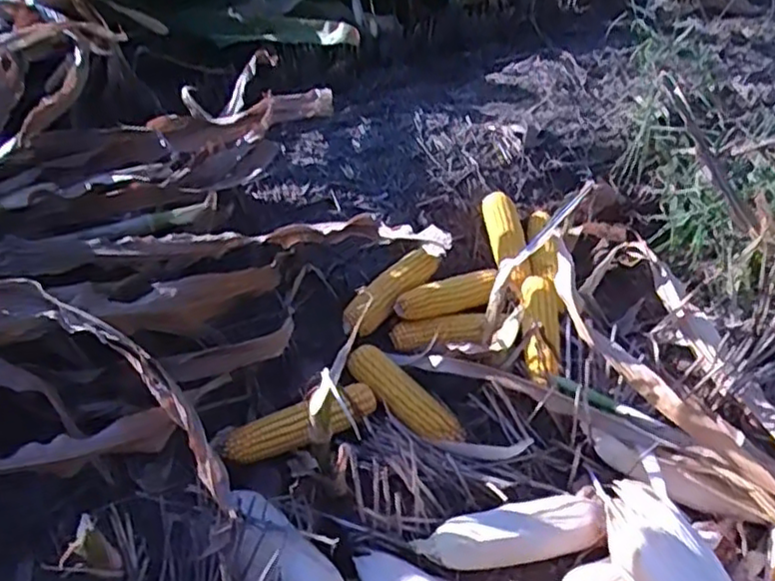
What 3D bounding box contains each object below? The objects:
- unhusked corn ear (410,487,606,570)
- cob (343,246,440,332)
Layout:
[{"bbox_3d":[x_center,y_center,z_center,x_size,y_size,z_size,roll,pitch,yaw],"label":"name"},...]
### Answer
[{"bbox_3d":[0.142,0.268,0.769,0.215,0.046,0.064,-9,46,-11],"label":"unhusked corn ear"},{"bbox_3d":[0.005,-0.002,1.004,0.174,0.039,0.049,-38,54,-6],"label":"cob"}]

